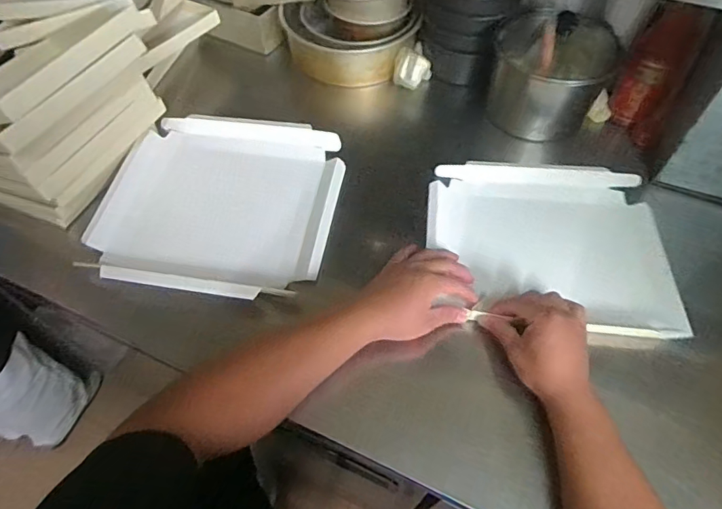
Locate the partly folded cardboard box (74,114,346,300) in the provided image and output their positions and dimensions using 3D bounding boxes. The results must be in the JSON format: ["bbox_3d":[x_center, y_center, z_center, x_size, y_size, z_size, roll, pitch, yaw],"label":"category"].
[{"bbox_3d":[-0.206,-0.080,0.707,0.336,0.049,0.326,8,58,5],"label":"partly folded cardboard box"}]

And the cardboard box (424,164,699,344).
[{"bbox_3d":[0.260,-0.024,0.664,0.325,0.030,0.283,8,58,5],"label":"cardboard box"}]

